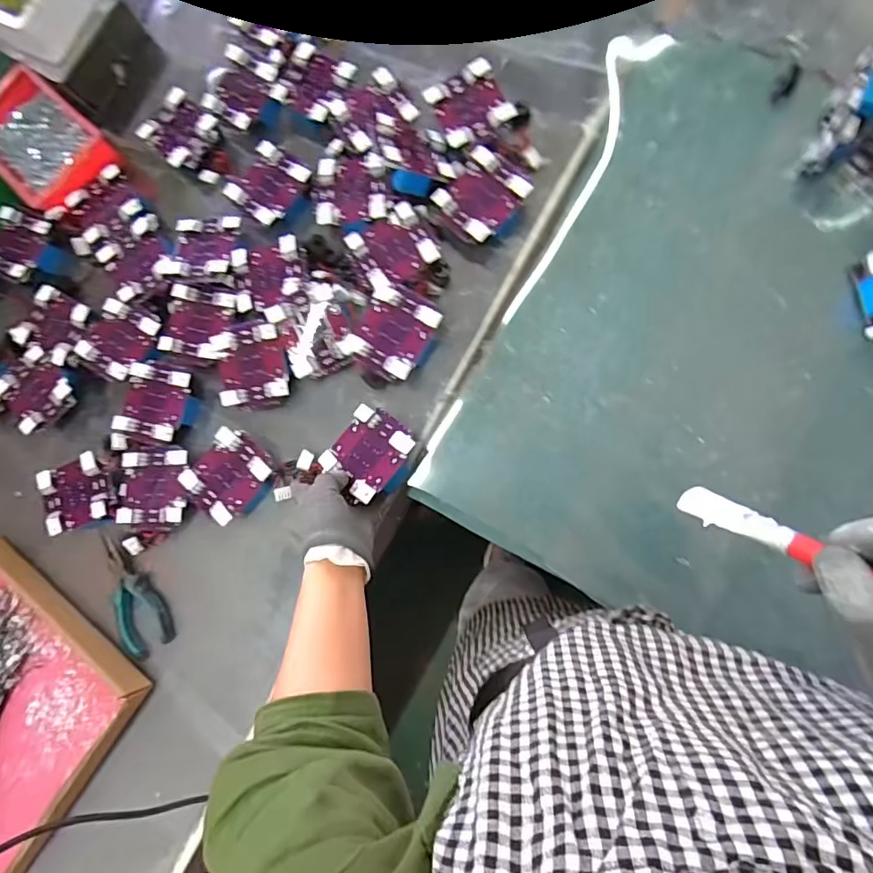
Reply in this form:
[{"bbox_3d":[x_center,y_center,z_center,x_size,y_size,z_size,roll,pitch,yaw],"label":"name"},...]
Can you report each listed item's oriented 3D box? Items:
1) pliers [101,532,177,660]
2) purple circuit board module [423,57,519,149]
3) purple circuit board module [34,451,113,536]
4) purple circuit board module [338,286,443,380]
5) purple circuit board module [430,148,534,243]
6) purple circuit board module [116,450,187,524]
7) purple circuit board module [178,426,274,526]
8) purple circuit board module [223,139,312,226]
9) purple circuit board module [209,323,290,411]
[{"bbox_3d":[-0.374,0.191,0.629,0.062,0.012,0.151,-33,84,-1],"label":"pliers"},{"bbox_3d":[0.040,-0.391,0.614,0.081,0.026,0.083,-26,84,0],"label":"purple circuit board module"},{"bbox_3d":[-0.447,0.074,0.643,0.084,0.022,0.085,-21,83,10],"label":"purple circuit board module"},{"bbox_3d":[-0.049,-0.117,0.600,0.093,0.035,0.107,33,87,6],"label":"purple circuit board module"},{"bbox_3d":[0.054,-0.274,0.599,0.087,0.033,0.088,-45,84,-2],"label":"purple circuit board module"},{"bbox_3d":[-0.346,0.061,0.629,0.095,0.024,0.084,-1,84,3],"label":"purple circuit board module"},{"bbox_3d":[-0.244,0.044,0.614,0.085,0.030,0.097,35,87,6],"label":"purple circuit board module"},{"bbox_3d":[-0.210,-0.316,0.645,0.076,0.015,0.088,40,88,6],"label":"purple circuit board module"},{"bbox_3d":[-0.220,-0.081,0.618,0.085,0.025,0.091,-8,84,2],"label":"purple circuit board module"}]

